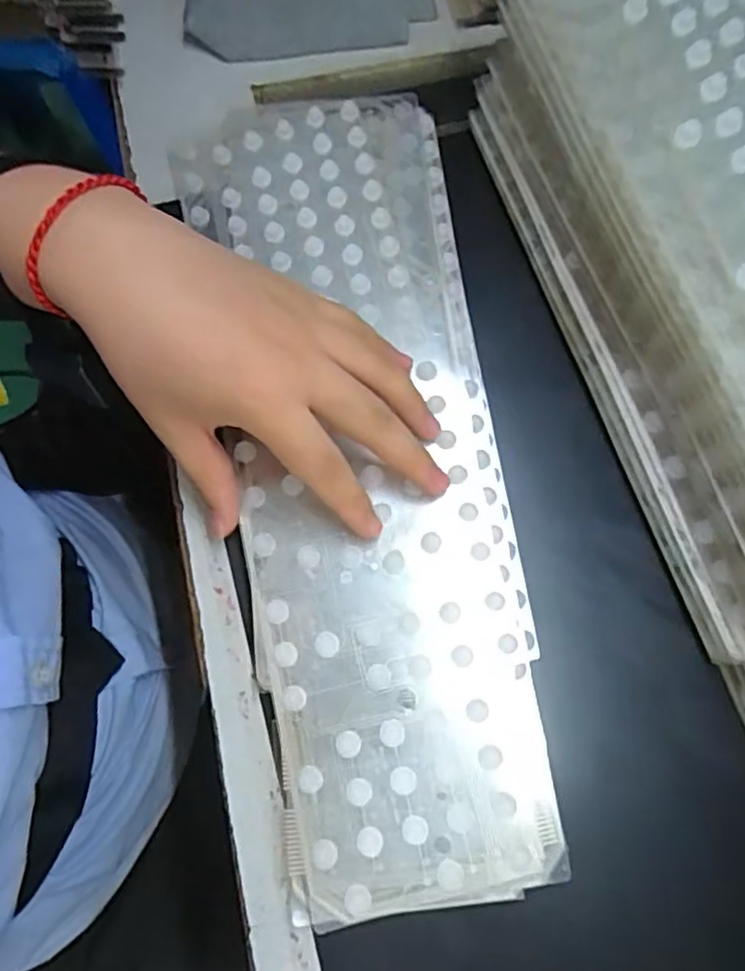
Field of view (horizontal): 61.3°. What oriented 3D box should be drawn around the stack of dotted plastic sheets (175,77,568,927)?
[{"bbox_3d":[-0.009,-0.025,0.312,0.135,0.016,0.408,-7,73,0],"label":"stack of dotted plastic sheets"}]

